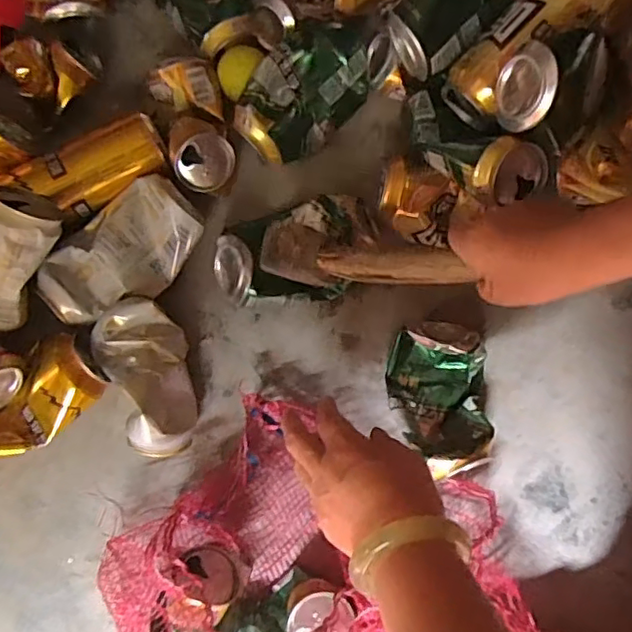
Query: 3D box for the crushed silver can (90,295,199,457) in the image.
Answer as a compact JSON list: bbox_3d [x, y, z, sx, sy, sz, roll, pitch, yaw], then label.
[{"bbox_3d":[-0.143,0.050,0.521,0.074,0.075,0.134,-31,80,-8],"label":"crushed silver can"}]

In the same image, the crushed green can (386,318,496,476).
[{"bbox_3d":[0.109,0.068,0.530,0.085,0.056,0.131,-5,77,-3],"label":"crushed green can"}]

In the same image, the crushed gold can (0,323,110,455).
[{"bbox_3d":[-0.257,0.078,0.525,0.161,0.055,0.084,-29,79,-8],"label":"crushed gold can"}]

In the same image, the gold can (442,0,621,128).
[{"bbox_3d":[0.178,-0.233,0.491,0.167,0.053,0.064,-43,80,17],"label":"gold can"}]

